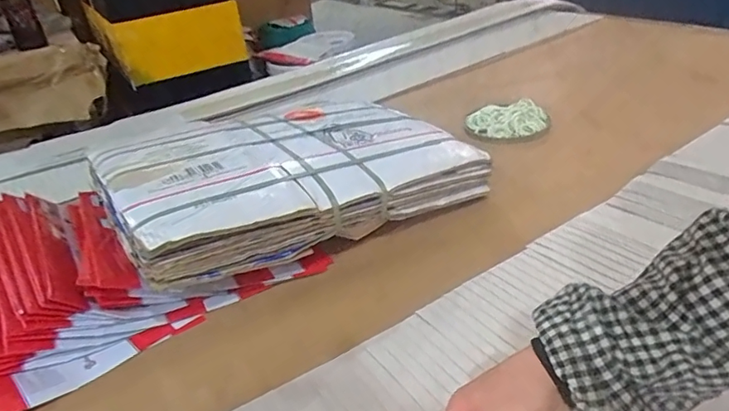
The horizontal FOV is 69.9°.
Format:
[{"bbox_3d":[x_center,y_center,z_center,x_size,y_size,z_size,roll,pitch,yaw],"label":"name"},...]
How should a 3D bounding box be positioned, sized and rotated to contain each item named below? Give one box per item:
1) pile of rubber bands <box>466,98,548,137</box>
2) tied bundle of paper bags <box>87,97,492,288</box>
[{"bbox_3d":[0.287,-0.169,1.024,0.145,0.031,0.115,-14,31,-13],"label":"pile of rubber bands"},{"bbox_3d":[-0.108,-0.051,0.799,0.503,0.121,0.348,-23,34,-26],"label":"tied bundle of paper bags"}]

